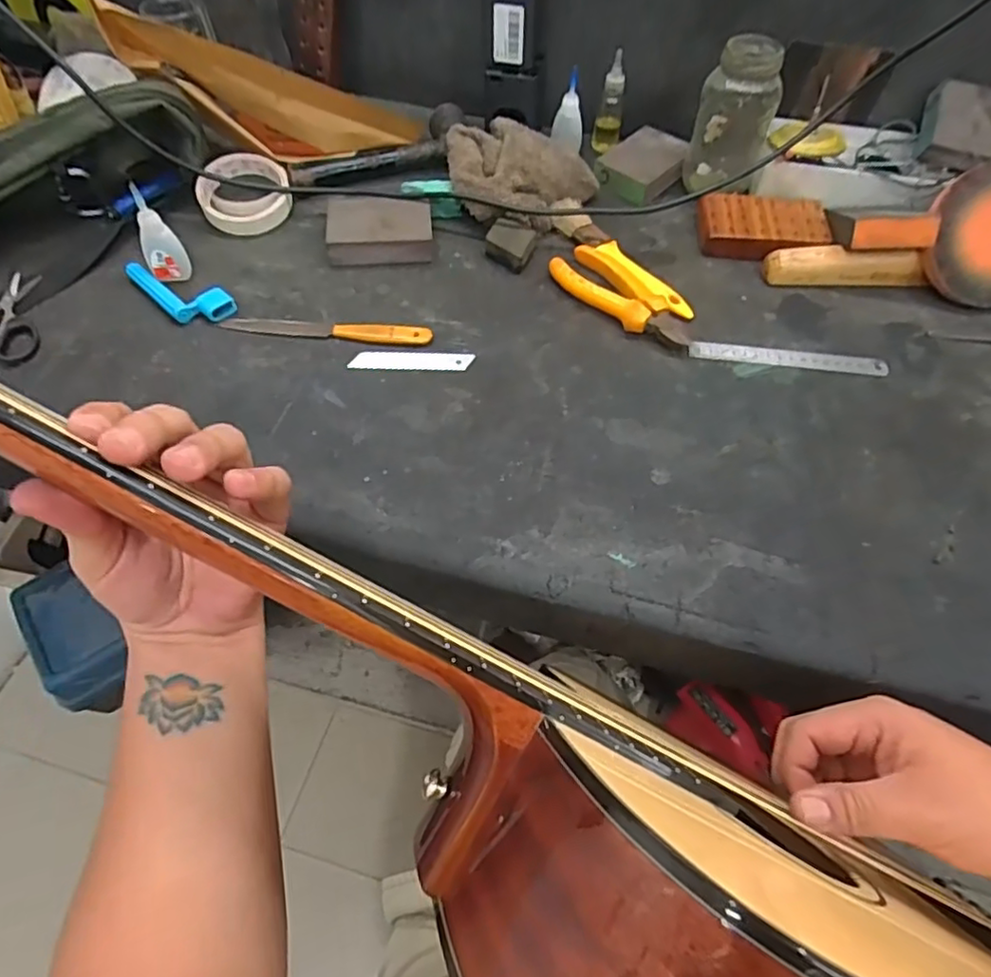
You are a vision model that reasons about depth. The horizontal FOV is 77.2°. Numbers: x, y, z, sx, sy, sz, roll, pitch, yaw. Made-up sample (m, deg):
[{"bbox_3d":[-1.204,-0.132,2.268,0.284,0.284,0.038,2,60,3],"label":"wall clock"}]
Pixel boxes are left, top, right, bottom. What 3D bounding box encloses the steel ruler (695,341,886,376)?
[{"bbox_3d":[0.255,-0.114,0.541,0.167,0.004,0.019,7,57,3],"label":"steel ruler"}]

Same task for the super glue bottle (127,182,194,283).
[{"bbox_3d":[-0.295,-0.219,0.543,0.033,0.079,0.021,-24,61,-16],"label":"super glue bottle"}]

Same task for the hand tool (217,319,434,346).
[{"bbox_3d":[-0.146,-0.138,0.540,0.179,0.007,0.023,4,57,1],"label":"hand tool"}]

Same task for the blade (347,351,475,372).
[{"bbox_3d":[-0.071,-0.109,0.531,0.102,0.004,0.020,1,65,-1],"label":"blade"}]

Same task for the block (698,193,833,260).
[{"bbox_3d":[0.262,-0.261,0.616,0.121,0.027,0.073,8,57,3],"label":"block"}]

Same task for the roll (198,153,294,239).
[{"bbox_3d":[-0.250,-0.295,0.619,0.085,0.020,0.089,-11,76,-9],"label":"roll"}]

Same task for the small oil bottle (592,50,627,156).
[{"bbox_3d":[0.126,-0.418,0.677,0.028,0.093,0.024,10,57,5],"label":"small oil bottle"}]

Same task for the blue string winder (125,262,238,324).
[{"bbox_3d":[-0.280,-0.177,0.555,0.101,0.016,0.048,37,63,20],"label":"blue string winder"}]

